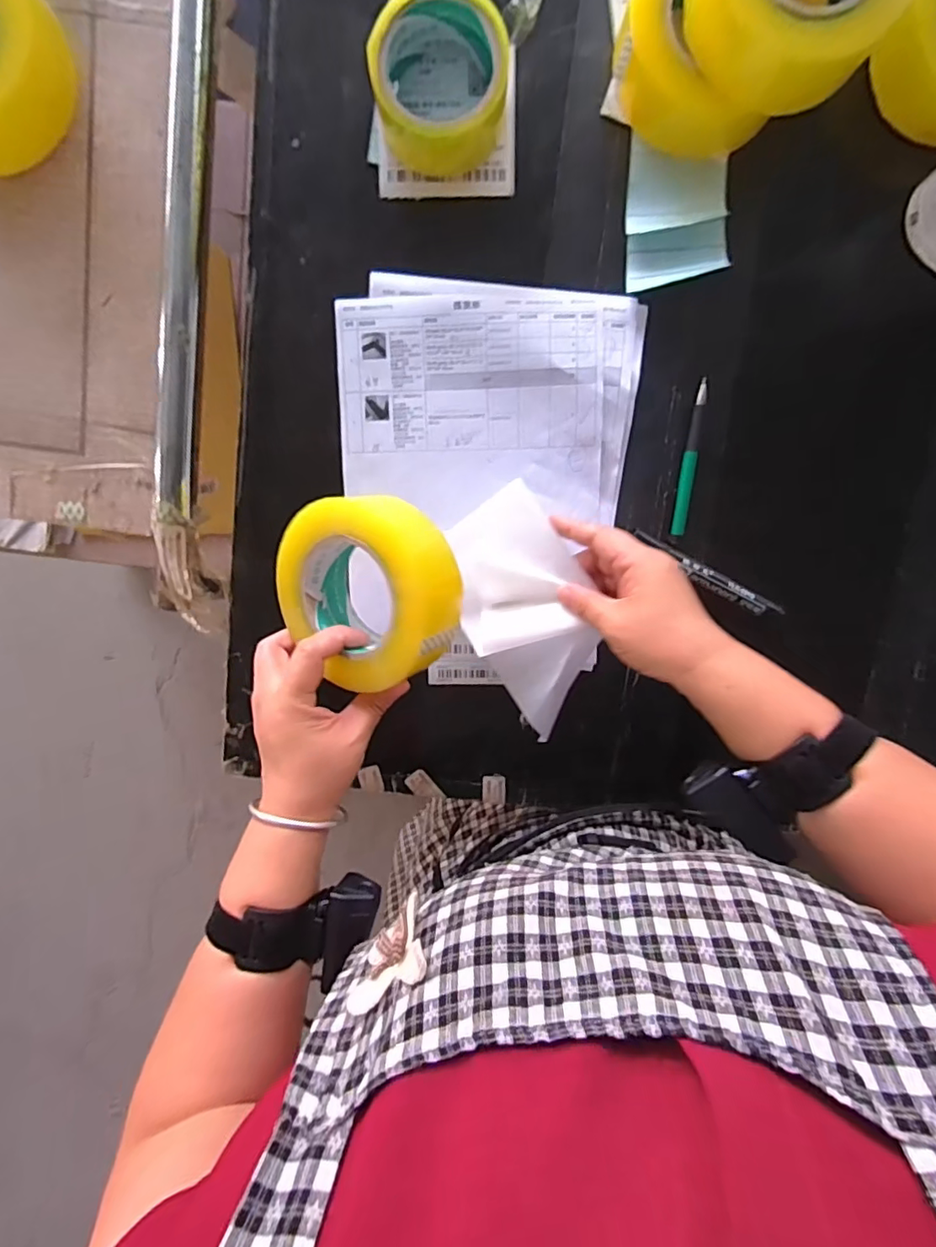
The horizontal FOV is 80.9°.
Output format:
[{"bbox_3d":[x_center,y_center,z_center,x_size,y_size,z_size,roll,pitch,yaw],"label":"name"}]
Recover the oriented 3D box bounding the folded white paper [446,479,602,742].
[{"bbox_3d":[0.045,-0.006,0.426,0.089,0.027,0.186,-14,97,-1],"label":"folded white paper"}]

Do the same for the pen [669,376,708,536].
[{"bbox_3d":[0.180,-0.134,0.447,0.012,0.008,0.122,6,97,-4],"label":"pen"}]

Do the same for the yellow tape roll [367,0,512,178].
[{"bbox_3d":[-0.020,-0.385,0.390,0.093,0.053,0.088,0,98,-3],"label":"yellow tape roll"}]

